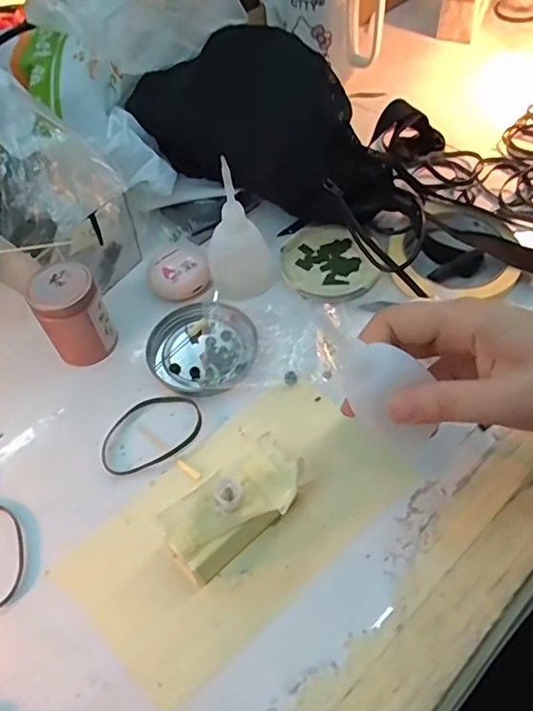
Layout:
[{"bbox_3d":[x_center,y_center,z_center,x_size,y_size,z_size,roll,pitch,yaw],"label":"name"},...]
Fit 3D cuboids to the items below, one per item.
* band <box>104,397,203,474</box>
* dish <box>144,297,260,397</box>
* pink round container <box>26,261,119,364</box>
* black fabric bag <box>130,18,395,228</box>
[{"bbox_3d":[-0.078,0.050,0.369,0.070,0.004,0.048,-23,57,-12],"label":"band"},{"bbox_3d":[-0.045,-0.005,0.406,0.077,0.011,0.080,-2,55,3],"label":"dish"},{"bbox_3d":[-0.136,-0.028,0.394,0.044,0.061,0.043,-2,55,3],"label":"pink round container"},{"bbox_3d":[0.009,-0.195,0.474,0.223,0.098,0.116,32,63,23],"label":"black fabric bag"}]

